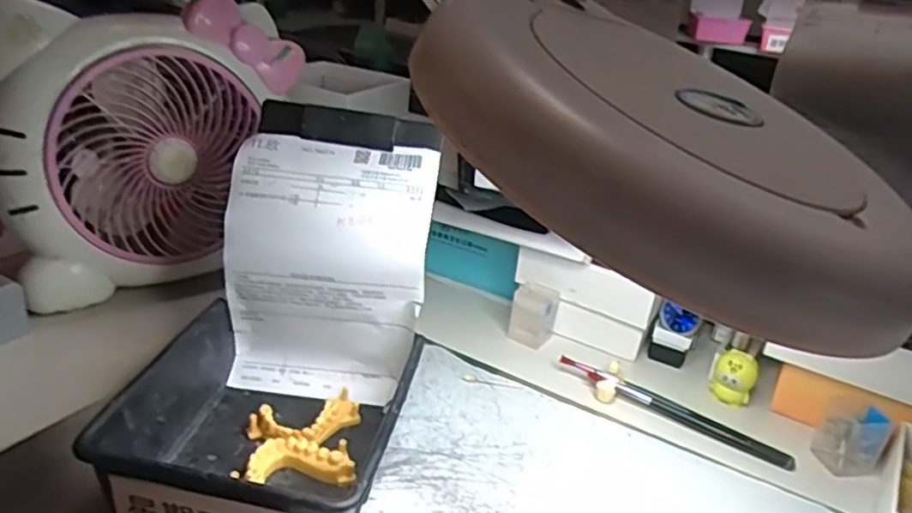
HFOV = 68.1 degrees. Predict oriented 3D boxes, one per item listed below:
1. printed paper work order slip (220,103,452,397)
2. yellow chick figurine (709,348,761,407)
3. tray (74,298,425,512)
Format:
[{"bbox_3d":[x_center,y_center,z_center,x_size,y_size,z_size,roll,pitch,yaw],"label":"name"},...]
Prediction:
[{"bbox_3d":[-0.096,0.004,0.514,0.147,0.206,0.080,8,26,3],"label":"printed paper work order slip"},{"bbox_3d":[0.238,0.103,0.575,0.032,0.050,0.027,22,30,29],"label":"yellow chick figurine"},{"bbox_3d":[-0.120,0.112,0.443,0.163,0.069,0.173,9,26,5],"label":"tray"}]

